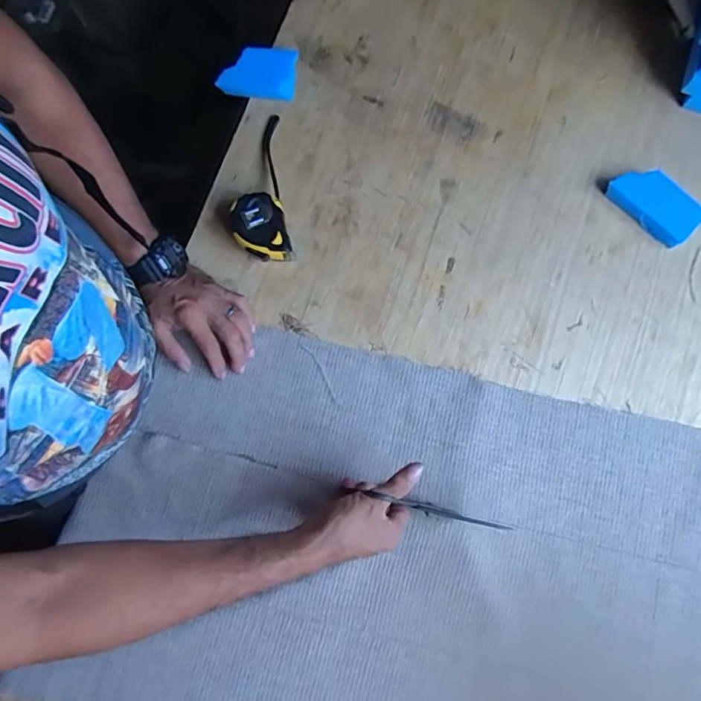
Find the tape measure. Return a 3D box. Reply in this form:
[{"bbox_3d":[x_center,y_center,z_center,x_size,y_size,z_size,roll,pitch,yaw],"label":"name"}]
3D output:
[{"bbox_3d":[-0.119,-0.207,0.640,0.069,0.040,0.197,-8,80,-1],"label":"tape measure"}]

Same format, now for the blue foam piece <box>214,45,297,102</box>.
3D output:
[{"bbox_3d":[-0.124,-0.367,0.669,0.099,0.033,0.060,5,80,1],"label":"blue foam piece"}]

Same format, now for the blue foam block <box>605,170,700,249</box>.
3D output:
[{"bbox_3d":[0.386,-0.186,0.642,0.111,0.032,0.052,43,83,7],"label":"blue foam block"}]

